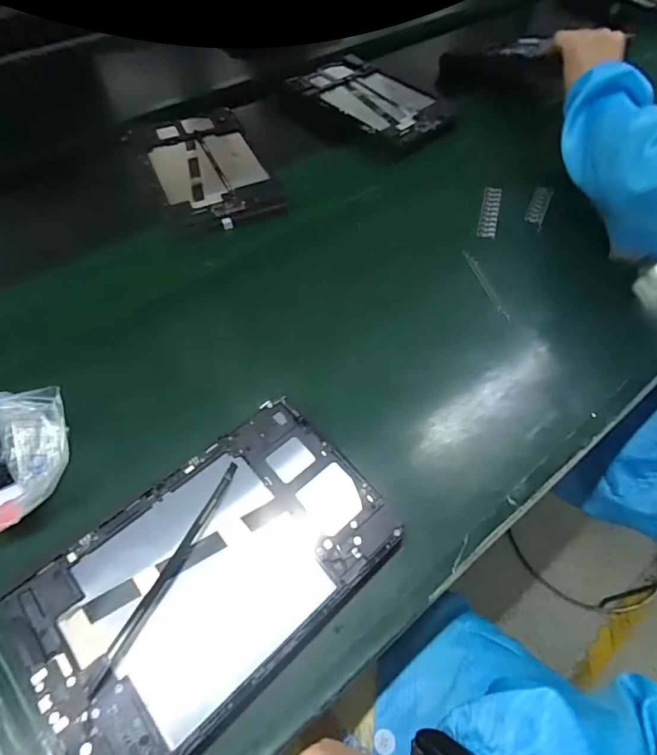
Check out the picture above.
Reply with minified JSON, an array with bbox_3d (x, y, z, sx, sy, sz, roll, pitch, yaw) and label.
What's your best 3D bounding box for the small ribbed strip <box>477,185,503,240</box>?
[{"bbox_3d":[0.206,-0.212,0.564,0.022,0.010,0.097,14,58,8],"label":"small ribbed strip"}]

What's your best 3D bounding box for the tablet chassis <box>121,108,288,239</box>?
[{"bbox_3d":[-0.165,-0.281,0.587,0.149,0.014,0.253,-20,59,-14],"label":"tablet chassis"}]

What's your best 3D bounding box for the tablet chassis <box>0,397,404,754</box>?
[{"bbox_3d":[-0.078,0.130,0.309,0.238,0.015,0.149,-37,68,-23],"label":"tablet chassis"}]

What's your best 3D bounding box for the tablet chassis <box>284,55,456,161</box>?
[{"bbox_3d":[0.065,-0.418,0.678,0.144,0.026,0.237,-32,64,-18],"label":"tablet chassis"}]

